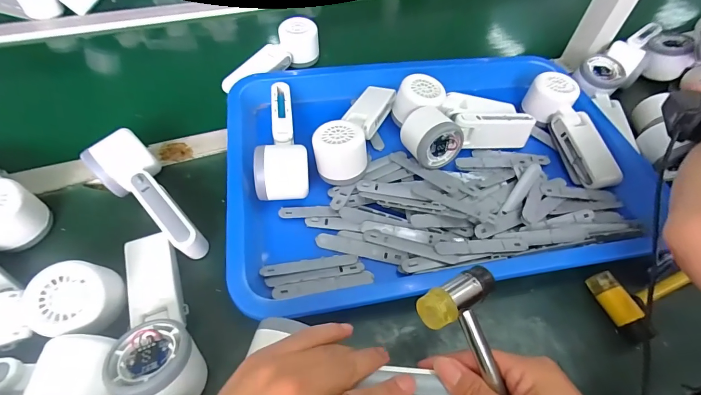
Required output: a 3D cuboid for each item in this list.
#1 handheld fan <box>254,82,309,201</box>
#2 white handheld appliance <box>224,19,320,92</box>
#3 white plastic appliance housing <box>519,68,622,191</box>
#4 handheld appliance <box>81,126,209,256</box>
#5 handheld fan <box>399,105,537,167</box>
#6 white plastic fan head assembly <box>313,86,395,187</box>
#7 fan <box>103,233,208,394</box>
[{"bbox_3d":[-0.076,-0.070,0.420,0.051,0.054,0.165,-1,53,-4],"label":"handheld fan"},{"bbox_3d":[-0.112,-0.205,0.524,0.050,0.052,0.157,36,59,22],"label":"white handheld appliance"},{"bbox_3d":[0.280,-0.083,0.462,0.058,0.041,0.162,-12,68,-12],"label":"white plastic appliance housing"},{"bbox_3d":[-0.197,0.003,0.362,0.052,0.058,0.157,-37,63,-27],"label":"handheld appliance"},{"bbox_3d":[0.144,-0.083,0.434,0.163,0.050,0.062,-15,55,-14],"label":"handheld fan"},{"bbox_3d":[0.012,-0.088,0.437,0.058,0.052,0.161,22,55,13],"label":"white plastic fan head assembly"},{"bbox_3d":[-0.166,0.098,0.301,0.062,0.061,0.162,-22,57,-19],"label":"fan"}]

